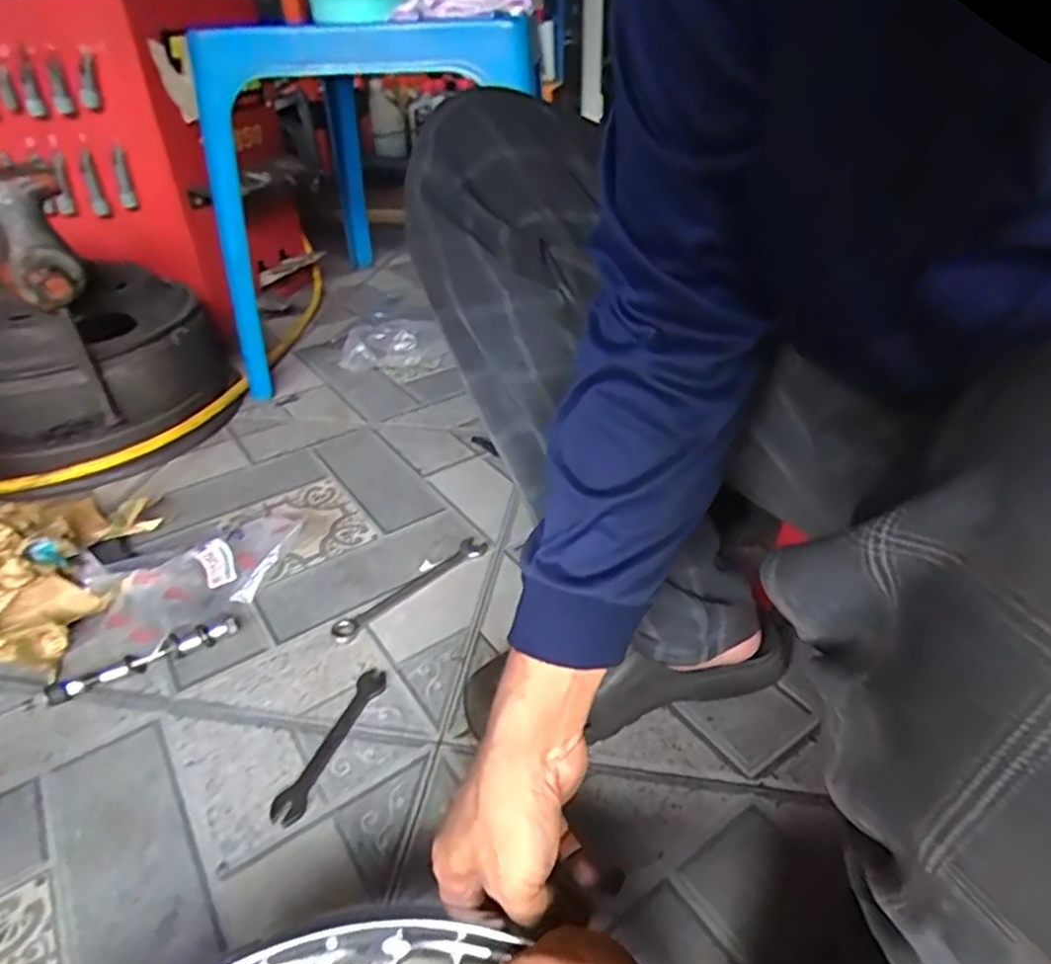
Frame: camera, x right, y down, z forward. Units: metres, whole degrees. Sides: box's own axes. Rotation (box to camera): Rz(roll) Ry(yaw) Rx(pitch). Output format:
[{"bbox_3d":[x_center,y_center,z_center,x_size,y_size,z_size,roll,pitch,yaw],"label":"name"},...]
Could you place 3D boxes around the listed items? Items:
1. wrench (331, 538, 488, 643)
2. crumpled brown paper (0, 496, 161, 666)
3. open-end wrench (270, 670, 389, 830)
[{"bbox_3d":[-0.118,0.109,0.710,0.029,0.007,0.192,27,45,35],"label":"wrench"},{"bbox_3d":[-0.498,0.094,0.691,0.229,0.077,0.190,-24,40,-27],"label":"crumpled brown paper"},{"bbox_3d":[-0.160,0.215,0.564,0.027,0.005,0.147,11,37,18],"label":"open-end wrench"}]

